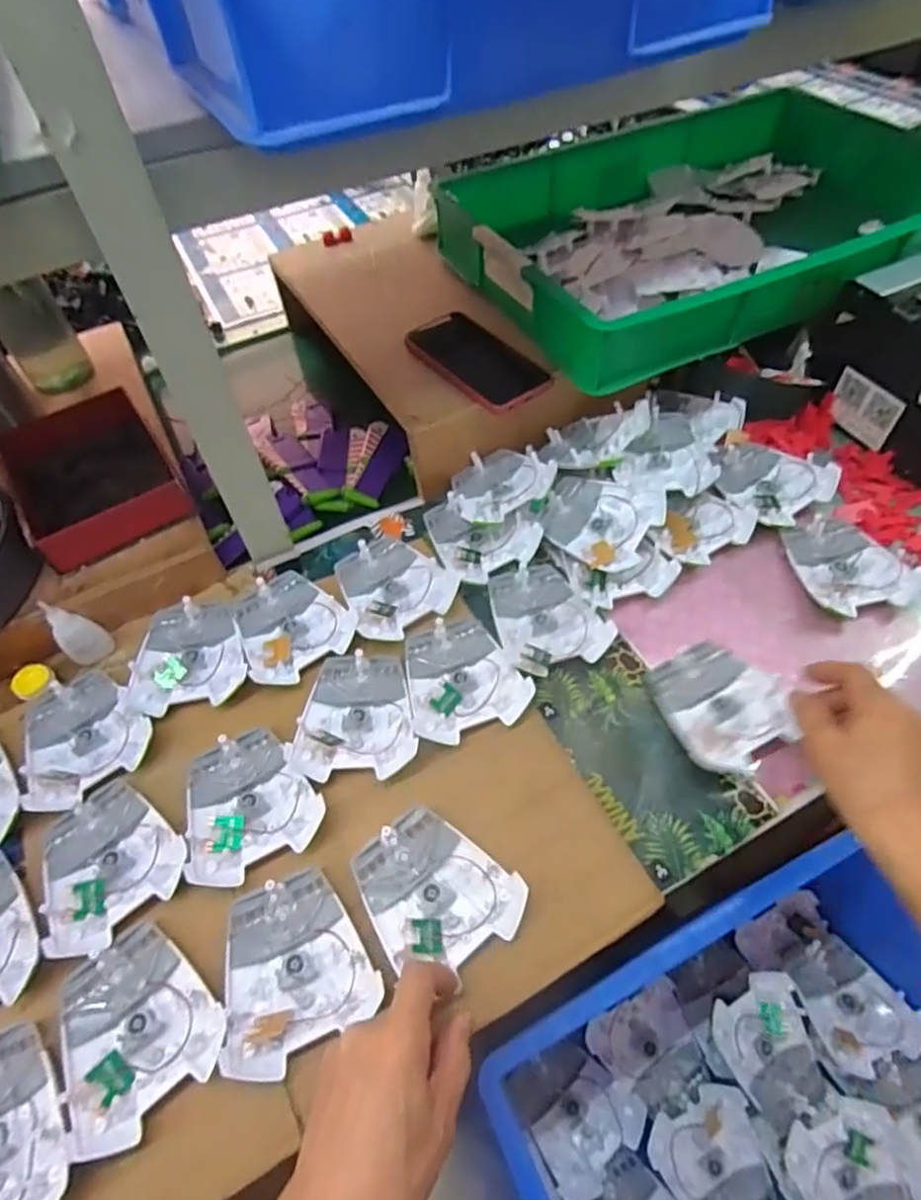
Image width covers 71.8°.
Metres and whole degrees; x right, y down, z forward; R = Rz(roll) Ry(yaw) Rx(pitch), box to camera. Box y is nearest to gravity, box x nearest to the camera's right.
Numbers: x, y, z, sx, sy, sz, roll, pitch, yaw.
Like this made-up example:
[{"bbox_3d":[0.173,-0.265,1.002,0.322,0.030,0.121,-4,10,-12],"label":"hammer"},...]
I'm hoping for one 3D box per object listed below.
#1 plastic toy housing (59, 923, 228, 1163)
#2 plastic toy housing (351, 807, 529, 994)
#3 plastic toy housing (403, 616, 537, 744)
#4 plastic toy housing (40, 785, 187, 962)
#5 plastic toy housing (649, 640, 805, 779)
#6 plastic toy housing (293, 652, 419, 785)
[{"bbox_3d":[-0.210,0.273,0.409,0.093,0.013,0.106,-34,64,-19],"label":"plastic toy housing"},{"bbox_3d":[-0.019,0.203,0.443,0.090,0.022,0.106,-39,65,-21],"label":"plastic toy housing"},{"bbox_3d":[0.005,0.063,0.543,0.098,0.018,0.108,-8,58,-4],"label":"plastic toy housing"},{"bbox_3d":[-0.263,0.192,0.465,0.098,0.014,0.104,-40,66,-22],"label":"plastic toy housing"},{"bbox_3d":[0.213,0.085,0.514,0.094,0.028,0.108,-8,58,-5],"label":"plastic toy housing"},{"bbox_3d":[-0.082,0.093,0.527,0.094,0.014,0.109,4,58,3],"label":"plastic toy housing"}]

